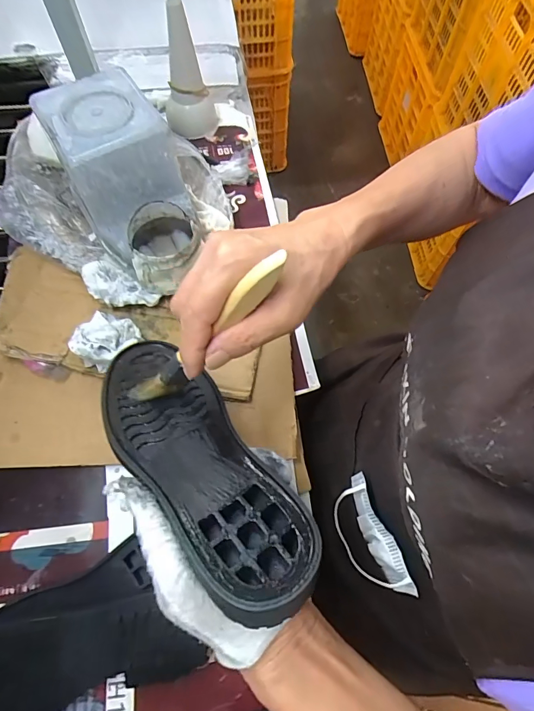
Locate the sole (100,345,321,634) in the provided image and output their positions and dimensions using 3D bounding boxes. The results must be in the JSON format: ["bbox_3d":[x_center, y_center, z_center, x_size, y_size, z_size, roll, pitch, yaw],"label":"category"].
[{"bbox_3d":[-0.048,0.062,0.250,0.070,0.030,0.213,-22,41,-27],"label":"sole"}]

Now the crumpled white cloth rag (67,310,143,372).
[{"bbox_3d":[-0.154,-0.015,0.384,0.059,0.035,0.065,-38,72,-16],"label":"crumpled white cloth rag"}]

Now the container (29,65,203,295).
[{"bbox_3d":[-0.134,-0.165,0.398,0.102,0.120,0.191,-26,69,-11],"label":"container"}]

